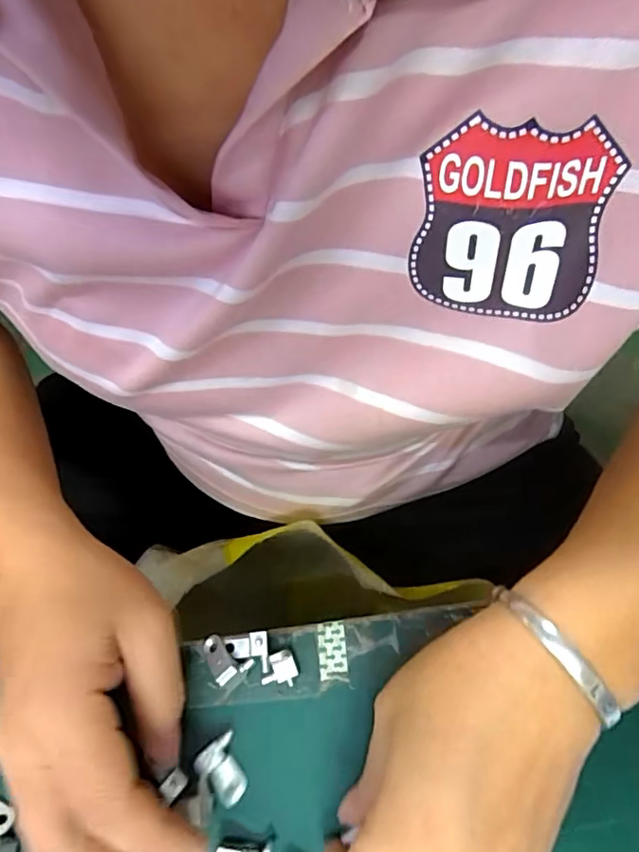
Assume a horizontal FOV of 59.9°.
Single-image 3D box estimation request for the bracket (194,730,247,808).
[{"bbox_3d":[-0.039,0.144,0.232,0.018,0.009,0.024,-35,69,-11],"label":"bracket"}]

